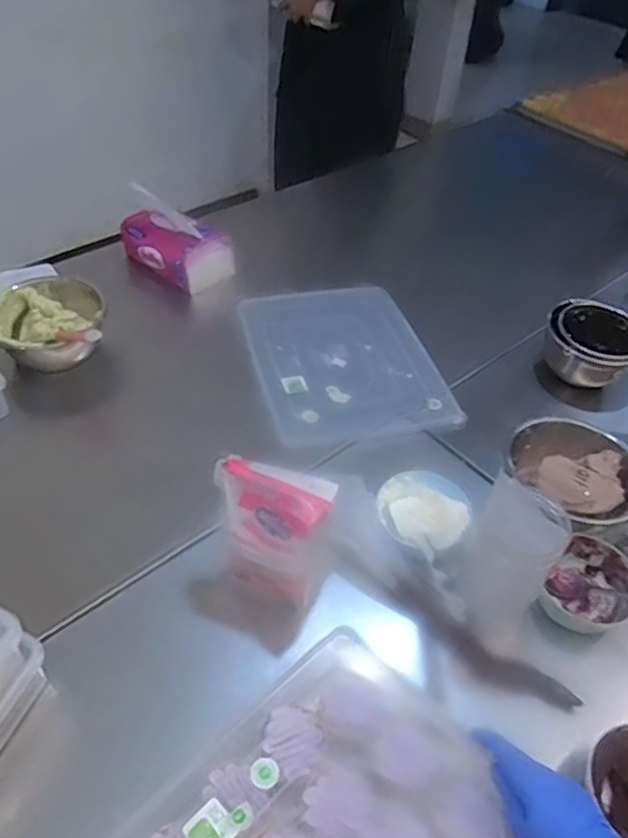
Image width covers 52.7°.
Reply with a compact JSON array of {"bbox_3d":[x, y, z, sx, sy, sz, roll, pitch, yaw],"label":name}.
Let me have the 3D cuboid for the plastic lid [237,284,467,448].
[{"bbox_3d":[0.044,-0.099,1.024,0.276,0.028,0.348,-9,47,-14],"label":"plastic lid"}]

